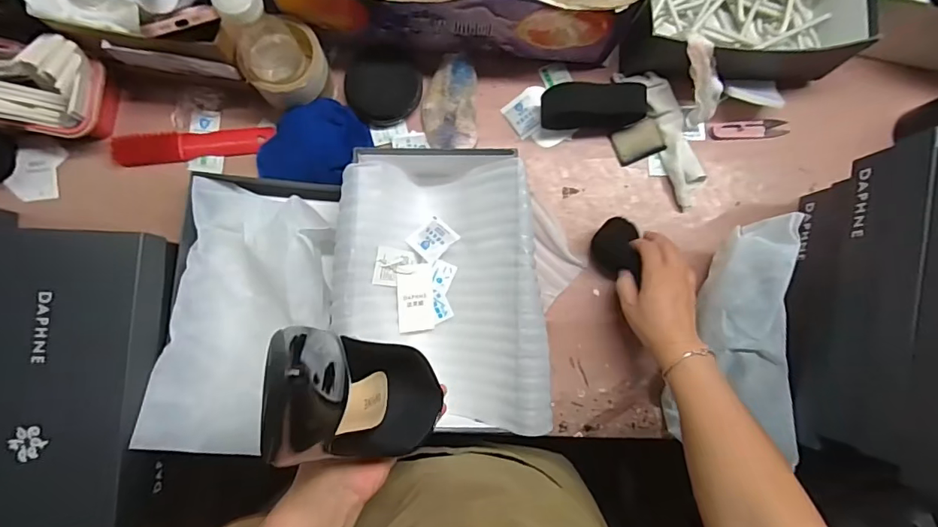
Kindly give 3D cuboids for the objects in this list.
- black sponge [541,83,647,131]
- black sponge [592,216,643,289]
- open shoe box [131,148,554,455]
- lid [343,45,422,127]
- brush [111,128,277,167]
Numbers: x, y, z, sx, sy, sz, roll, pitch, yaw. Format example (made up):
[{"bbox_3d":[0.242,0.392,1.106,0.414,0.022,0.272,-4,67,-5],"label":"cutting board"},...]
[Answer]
[{"bbox_3d":[0.149,-0.191,0.581,0.122,0.041,0.050,-3,86,-2],"label":"black sponge"},{"bbox_3d":[0.175,-0.019,0.584,0.051,0.012,0.069,-3,99,15],"label":"black sponge"},{"bbox_3d":[-0.133,0.035,0.540,0.411,0.092,0.305,-5,86,-3],"label":"open shoe box"},{"bbox_3d":[-0.105,-0.217,0.594,0.088,0.012,0.089,10,111,-2],"label":"lid"},{"bbox_3d":[-0.336,-0.146,0.595,0.187,0.025,0.036,-6,86,-3],"label":"brush"}]

